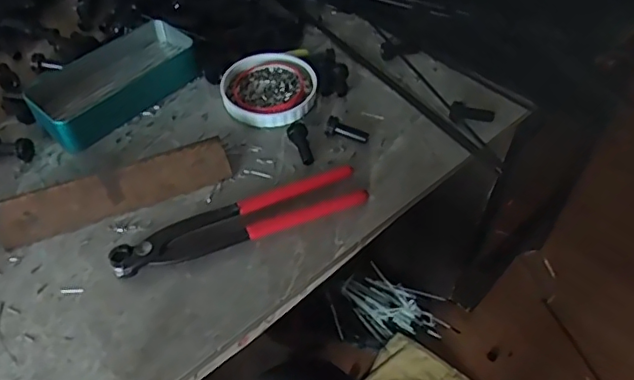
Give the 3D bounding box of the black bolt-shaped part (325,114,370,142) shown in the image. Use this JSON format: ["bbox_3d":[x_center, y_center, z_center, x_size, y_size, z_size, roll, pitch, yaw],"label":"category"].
[{"bbox_3d":[0.026,-0.052,0.494,0.038,0.011,0.013,18,53,14],"label":"black bolt-shaped part"}]

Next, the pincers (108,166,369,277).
[{"bbox_3d":[-0.058,0.021,0.434,0.193,0.015,0.041,-17,53,-13],"label":"pincers"}]

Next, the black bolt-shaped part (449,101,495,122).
[{"bbox_3d":[0.138,-0.068,0.503,0.039,0.014,0.019,12,54,8],"label":"black bolt-shaped part"}]

